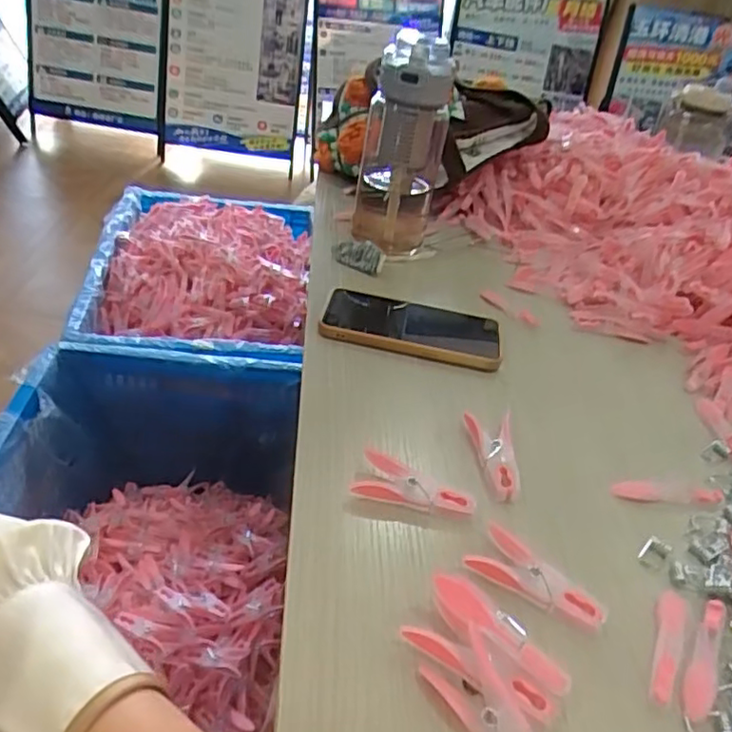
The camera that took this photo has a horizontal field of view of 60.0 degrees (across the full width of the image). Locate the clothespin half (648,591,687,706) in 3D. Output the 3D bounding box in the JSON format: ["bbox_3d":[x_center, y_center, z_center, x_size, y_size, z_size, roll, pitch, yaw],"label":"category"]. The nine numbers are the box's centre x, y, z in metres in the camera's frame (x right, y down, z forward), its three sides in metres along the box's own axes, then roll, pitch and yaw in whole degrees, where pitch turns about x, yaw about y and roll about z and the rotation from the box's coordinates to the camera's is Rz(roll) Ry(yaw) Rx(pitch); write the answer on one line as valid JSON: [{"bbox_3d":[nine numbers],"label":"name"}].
[{"bbox_3d":[0.164,0.151,0.345,0.015,0.004,0.076,24,38,19],"label":"clothespin half"}]

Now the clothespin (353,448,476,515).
[{"bbox_3d":[0.031,0.079,0.403,0.075,0.017,0.031,18,36,10],"label":"clothespin"}]

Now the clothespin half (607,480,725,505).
[{"bbox_3d":[0.211,0.089,0.447,0.083,0.005,0.018,4,36,-9],"label":"clothespin half"}]

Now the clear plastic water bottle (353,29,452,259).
[{"bbox_3d":[0.036,-0.224,0.661,0.083,0.210,0.087,7,35,-5],"label":"clear plastic water bottle"}]

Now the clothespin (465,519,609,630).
[{"bbox_3d":[0.096,0.123,0.358,0.075,0.013,0.035,30,40,25],"label":"clothespin"}]

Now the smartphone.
[{"bbox_3d":[0.040,-0.034,0.563,0.156,0.015,0.086,13,35,4],"label":"smartphone"}]

